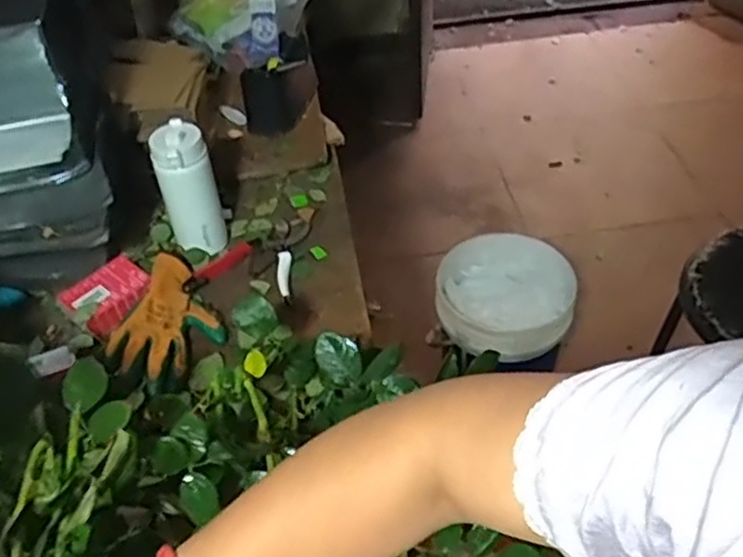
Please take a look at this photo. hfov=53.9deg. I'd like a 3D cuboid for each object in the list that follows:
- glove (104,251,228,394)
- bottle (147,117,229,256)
[{"bbox_3d":[-0.248,0.053,0.925,0.124,0.026,0.194,7,47,11],"label":"glove"},{"bbox_3d":[-0.250,-0.122,1.003,0.074,0.175,0.061,-9,46,-4],"label":"bottle"}]

